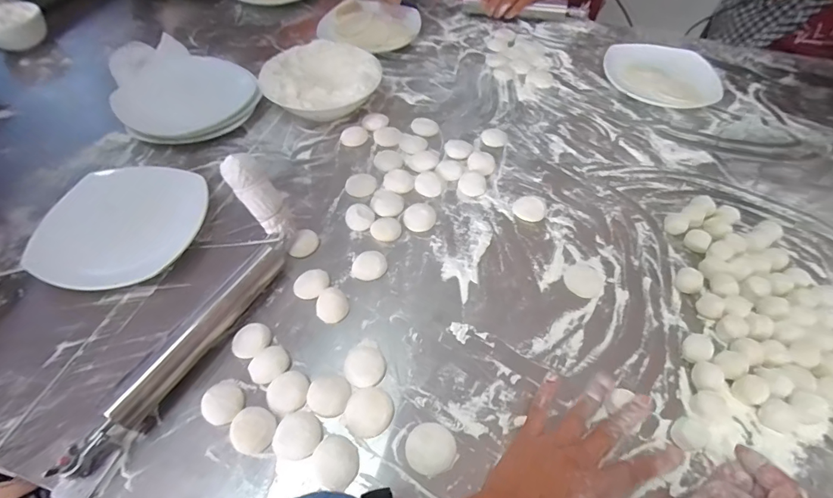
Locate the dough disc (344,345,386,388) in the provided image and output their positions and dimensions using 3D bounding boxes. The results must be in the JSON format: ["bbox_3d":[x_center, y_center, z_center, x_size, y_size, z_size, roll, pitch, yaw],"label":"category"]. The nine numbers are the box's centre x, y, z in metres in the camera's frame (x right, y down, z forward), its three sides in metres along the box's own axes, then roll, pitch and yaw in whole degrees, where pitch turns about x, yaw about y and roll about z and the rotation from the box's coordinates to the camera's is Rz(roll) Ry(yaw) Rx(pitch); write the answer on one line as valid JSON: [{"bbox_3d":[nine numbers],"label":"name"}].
[{"bbox_3d":[-0.049,0.111,0.414,0.037,0.009,0.041,-14,55,-10],"label":"dough disc"}]

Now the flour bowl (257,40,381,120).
[{"bbox_3d":[-0.139,-0.244,0.650,0.165,0.056,0.160,0,54,0],"label":"flour bowl"}]

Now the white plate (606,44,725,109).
[{"bbox_3d":[0.405,-0.290,0.722,0.169,0.022,0.169,5,54,3],"label":"white plate"}]

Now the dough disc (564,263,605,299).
[{"bbox_3d":[0.188,0.034,0.484,0.041,0.004,0.045,0,54,0],"label":"dough disc"}]

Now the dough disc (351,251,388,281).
[{"bbox_3d":[-0.052,0.018,0.485,0.037,0.008,0.041,10,54,7],"label":"dough disc"}]

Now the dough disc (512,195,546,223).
[{"bbox_3d":[0.144,-0.052,0.546,0.039,0.004,0.041,0,54,0],"label":"dough disc"}]

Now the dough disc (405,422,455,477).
[{"bbox_3d":[0.012,0.172,0.371,0.041,0.011,0.039,0,54,0],"label":"dough disc"}]

